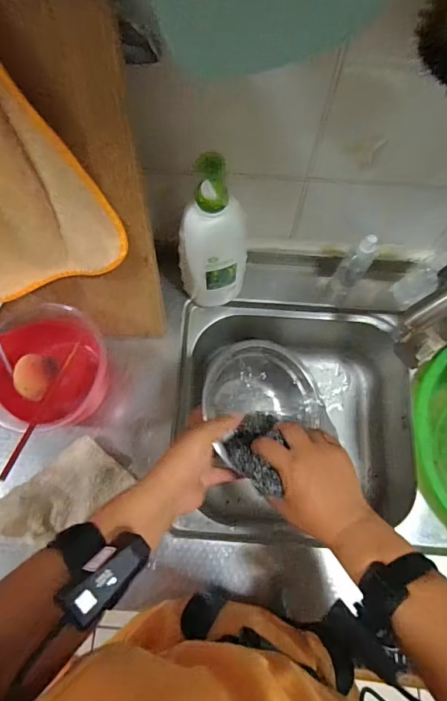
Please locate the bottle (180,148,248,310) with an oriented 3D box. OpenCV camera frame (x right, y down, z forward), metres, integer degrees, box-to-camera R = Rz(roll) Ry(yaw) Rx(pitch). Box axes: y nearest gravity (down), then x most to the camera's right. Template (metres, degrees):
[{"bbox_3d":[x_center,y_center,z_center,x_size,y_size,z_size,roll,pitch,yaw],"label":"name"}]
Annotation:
[{"bbox_3d":[-0.010,-0.132,0.567,0.087,0.288,0.043,-22,74,-6],"label":"bottle"}]

